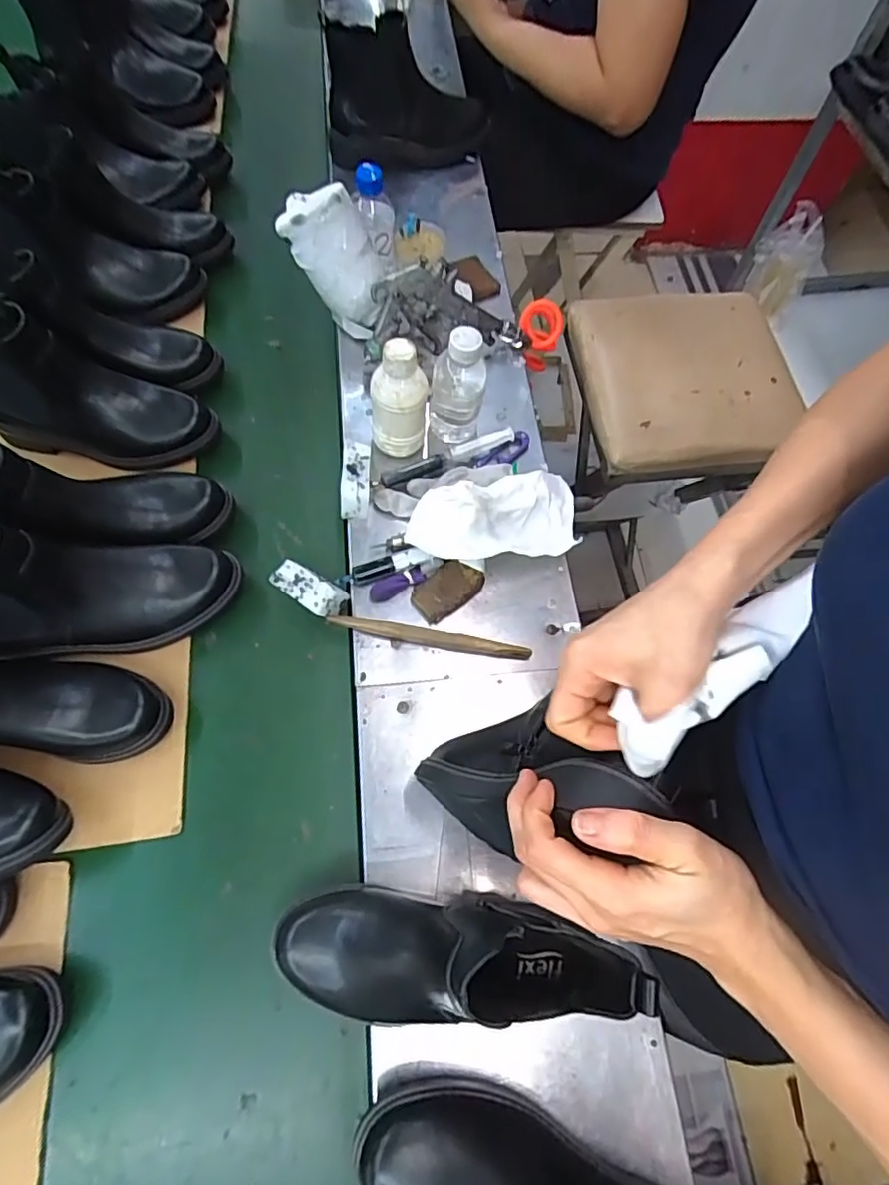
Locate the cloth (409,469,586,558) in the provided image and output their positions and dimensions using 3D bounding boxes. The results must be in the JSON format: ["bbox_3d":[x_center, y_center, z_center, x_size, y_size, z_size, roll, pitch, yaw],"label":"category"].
[{"bbox_3d":[0.062,-0.075,0.591,0.185,0.058,0.082,-11,66,-27],"label":"cloth"}]

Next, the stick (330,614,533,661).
[{"bbox_3d":[-0.014,0.044,0.575,0.195,0.019,0.013,10,66,2],"label":"stick"}]

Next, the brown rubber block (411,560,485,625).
[{"bbox_3d":[0.001,-0.004,0.594,0.071,0.014,0.046,-38,73,-17],"label":"brown rubber block"}]

